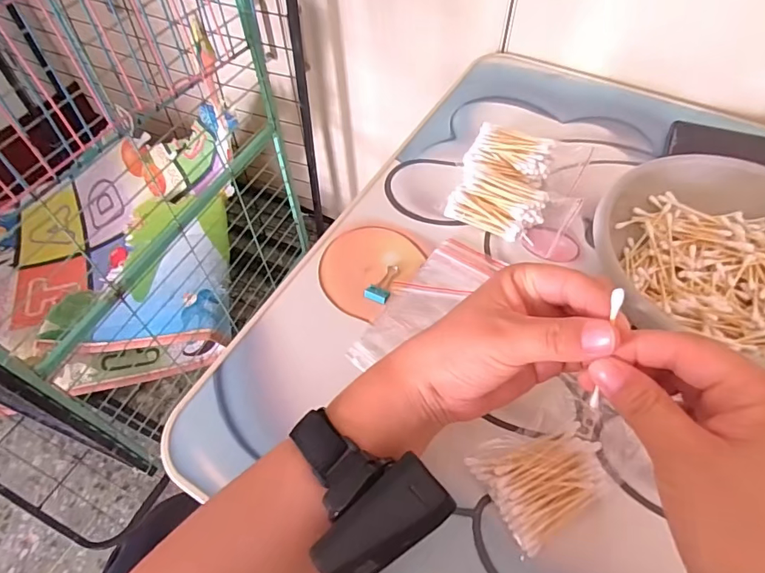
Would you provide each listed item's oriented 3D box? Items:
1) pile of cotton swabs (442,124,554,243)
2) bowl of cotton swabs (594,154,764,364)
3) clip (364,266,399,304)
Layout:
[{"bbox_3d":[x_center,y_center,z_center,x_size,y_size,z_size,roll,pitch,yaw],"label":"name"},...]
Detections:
[{"bbox_3d":[0.114,-0.099,0.454,0.082,0.030,0.119,15,58,12],"label":"pile of cotton swabs"},{"bbox_3d":[0.260,-0.021,0.381,0.185,0.067,0.169,-1,56,1],"label":"bowl of cotton swabs"},{"bbox_3d":[0.000,-0.004,0.407,0.021,0.006,0.041,15,58,11],"label":"clip"}]

